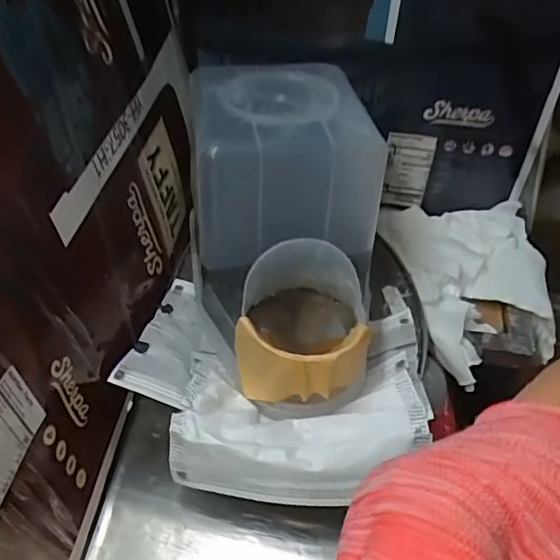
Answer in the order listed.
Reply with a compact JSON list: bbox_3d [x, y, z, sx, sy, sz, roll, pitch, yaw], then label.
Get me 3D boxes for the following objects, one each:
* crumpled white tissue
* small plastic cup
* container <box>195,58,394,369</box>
[{"bbox_3d":[0.177,0.001,0.528,0.150,0.046,0.210,-5,40,-4],"label":"crumpled white tissue"},{"bbox_3d":[0.018,0.027,0.400,0.093,0.084,0.094,2,40,4],"label":"small plastic cup"},{"bbox_3d":[-0.001,-0.073,0.467,0.135,0.154,0.159,-6,40,-6],"label":"container"}]

